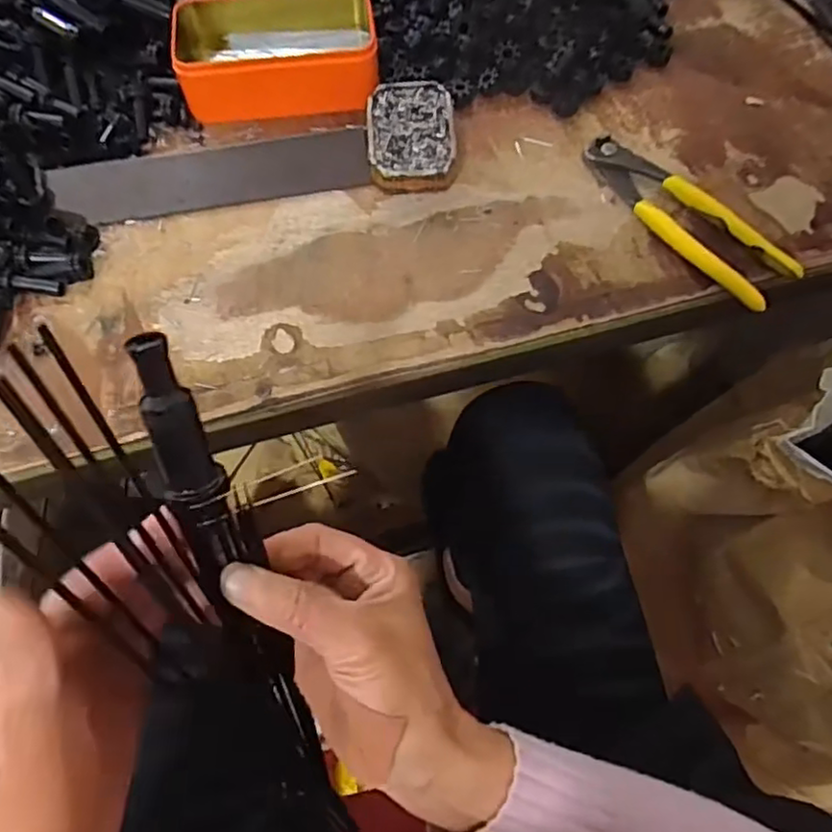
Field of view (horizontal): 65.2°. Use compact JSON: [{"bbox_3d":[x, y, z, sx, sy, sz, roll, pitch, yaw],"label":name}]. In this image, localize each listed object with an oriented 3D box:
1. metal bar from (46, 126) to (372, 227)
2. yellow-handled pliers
[{"bbox_3d":[-0.140,-0.168,0.455,0.213,0.041,0.010,-11,25,-5],"label":"metal bar"},{"bbox_3d":[0.184,-0.139,0.448,0.044,0.014,0.164,-39,73,-15],"label":"yellow-handled pliers"}]

